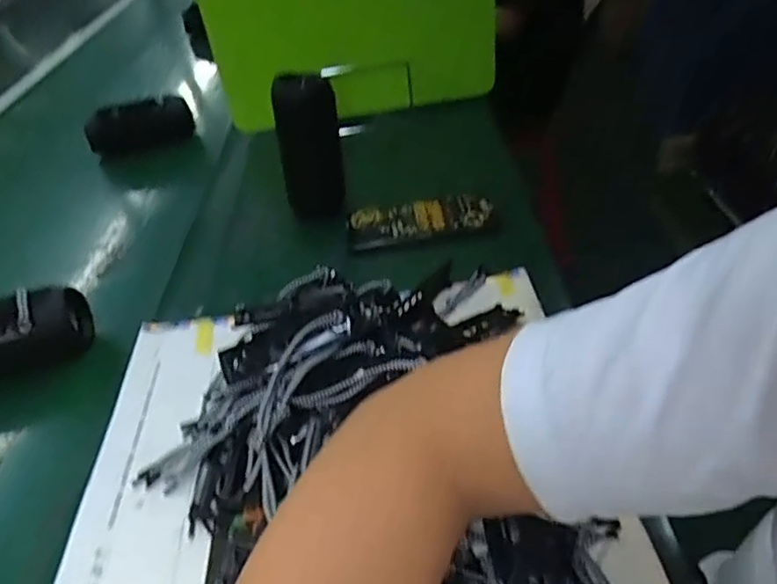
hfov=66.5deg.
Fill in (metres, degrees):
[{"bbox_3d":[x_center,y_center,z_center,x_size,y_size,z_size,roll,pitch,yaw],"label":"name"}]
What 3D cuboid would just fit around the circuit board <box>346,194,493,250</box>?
[{"bbox_3d":[0.033,-0.081,0.635,0.151,0.020,0.051,-6,40,3],"label":"circuit board"}]

